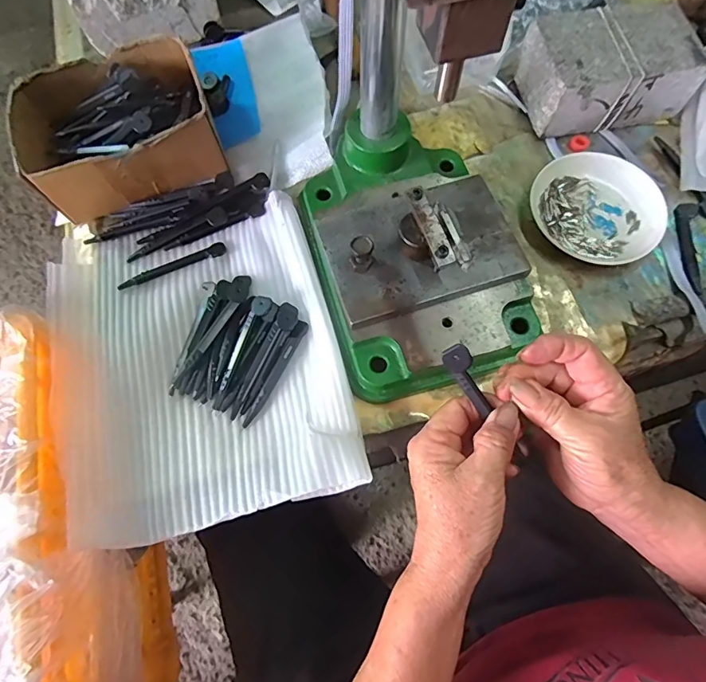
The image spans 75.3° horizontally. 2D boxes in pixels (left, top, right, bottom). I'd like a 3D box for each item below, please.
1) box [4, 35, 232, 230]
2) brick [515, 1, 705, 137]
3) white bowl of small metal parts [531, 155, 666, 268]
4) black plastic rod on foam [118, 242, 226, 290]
[{"bbox_3d":[-0.216,-0.198,0.425,0.158,0.063,0.128,-20,70,-8],"label":"box"},{"bbox_3d":[0.253,-0.273,0.461,0.146,0.062,0.098,-9,69,-4],"label":"brick"},{"bbox_3d":[0.227,-0.125,0.427,0.117,0.021,0.102,36,72,13],"label":"white bowl of small metal parts"},{"bbox_3d":[-0.163,-0.069,0.416,0.097,0.006,0.014,-21,70,-9],"label":"black plastic rod on foam"}]

